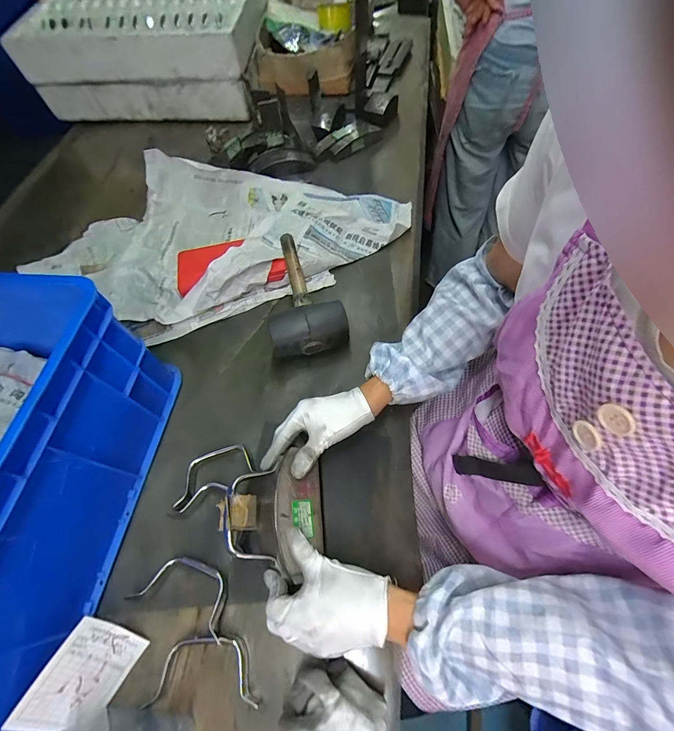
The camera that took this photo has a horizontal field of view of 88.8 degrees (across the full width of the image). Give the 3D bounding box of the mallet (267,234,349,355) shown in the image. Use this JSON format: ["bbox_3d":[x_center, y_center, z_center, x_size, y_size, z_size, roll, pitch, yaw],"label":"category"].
[{"bbox_3d":[-0.067,-0.121,0.563,0.110,0.061,0.232,-17,62,-4],"label":"mallet"}]

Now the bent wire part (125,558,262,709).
[{"bbox_3d":[-0.165,0.297,0.374,0.110,0.029,0.161,-23,64,-9],"label":"bent wire part"}]

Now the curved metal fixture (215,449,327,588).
[{"bbox_3d":[-0.072,0.157,0.370,0.106,0.054,0.129,-6,63,-1],"label":"curved metal fixture"}]

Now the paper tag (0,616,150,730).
[{"bbox_3d":[-0.259,0.320,0.353,0.006,0.078,0.092,-6,43,51],"label":"paper tag"}]

